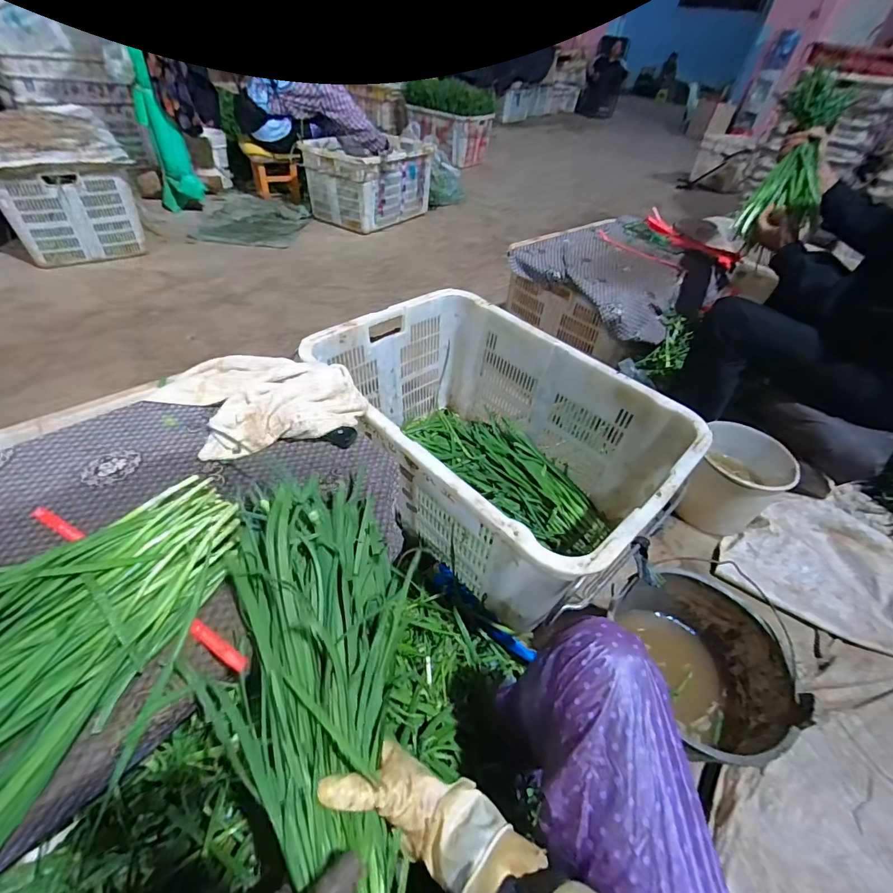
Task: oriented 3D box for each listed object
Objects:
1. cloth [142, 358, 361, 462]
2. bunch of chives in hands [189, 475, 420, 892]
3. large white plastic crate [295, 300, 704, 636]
[{"bbox_3d":[-0.289,-0.086,0.663,0.301,0.052,0.234,-13,48,-19],"label":"cloth"},{"bbox_3d":[-0.121,0.213,0.421,0.182,0.113,0.439,-6,53,-13],"label":"bunch of chives in hands"},{"bbox_3d":[0.072,-0.001,0.891,0.486,0.318,0.685,-30,56,-32],"label":"large white plastic crate"}]

